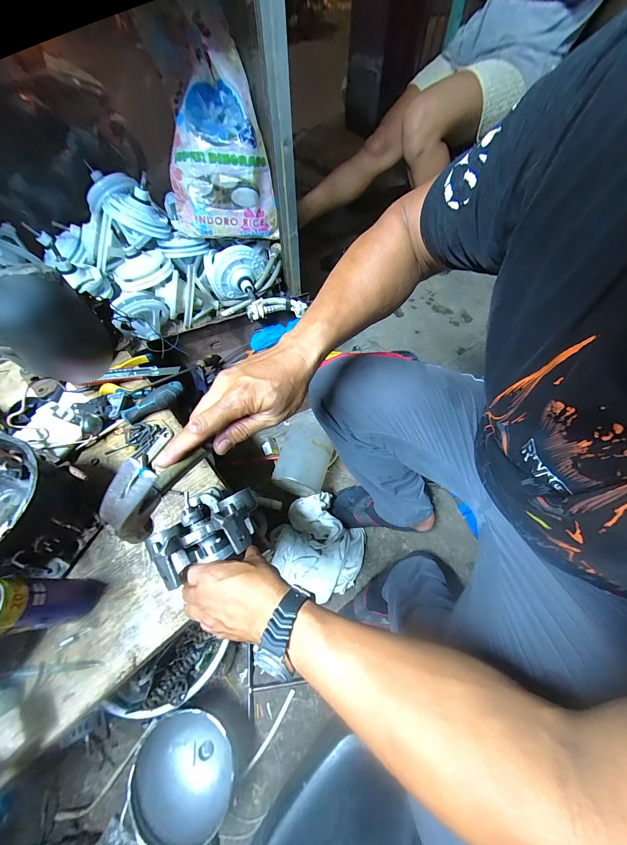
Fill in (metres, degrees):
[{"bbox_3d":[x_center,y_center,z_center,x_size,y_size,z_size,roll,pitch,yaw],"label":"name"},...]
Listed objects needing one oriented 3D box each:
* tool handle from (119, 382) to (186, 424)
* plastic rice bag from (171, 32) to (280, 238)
[{"bbox_3d":[-0.290,-0.038,0.516,0.111,0.023,0.033,-29,64,-14],"label":"tool handle"},{"bbox_3d":[-0.242,-0.633,0.684,0.245,0.260,0.217,-15,61,-7],"label":"plastic rice bag"}]

